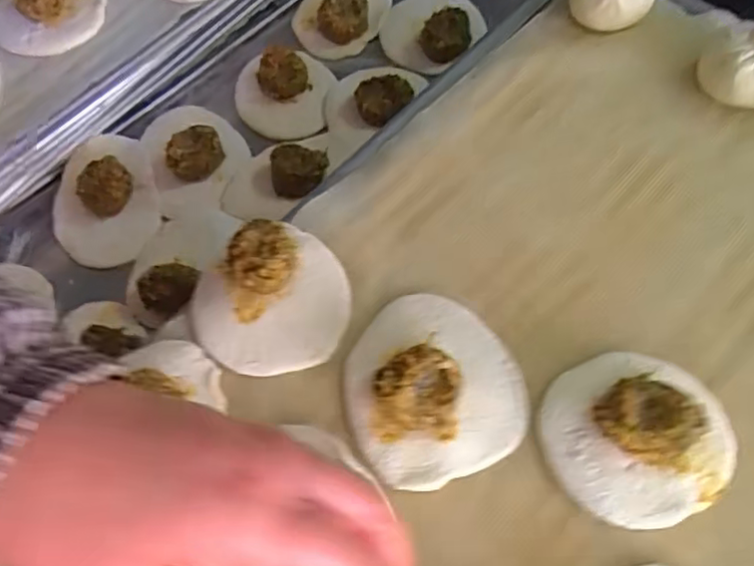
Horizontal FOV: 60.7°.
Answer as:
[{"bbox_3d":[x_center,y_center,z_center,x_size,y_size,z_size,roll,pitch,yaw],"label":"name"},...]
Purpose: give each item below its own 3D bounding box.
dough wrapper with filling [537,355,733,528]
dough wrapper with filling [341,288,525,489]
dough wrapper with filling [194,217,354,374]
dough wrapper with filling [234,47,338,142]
[{"bbox_3d":[0.131,0.071,0.315,0.091,0.032,0.083,-2,63,3],"label":"dough wrapper with filling"},{"bbox_3d":[0.027,0.047,0.332,0.091,0.033,0.098,-2,63,3],"label":"dough wrapper with filling"},{"bbox_3d":[-0.057,0.007,0.358,0.090,0.034,0.082,-39,67,-15],"label":"dough wrapper with filling"},{"bbox_3d":[-0.076,-0.162,0.530,0.083,0.035,0.090,-16,63,-4],"label":"dough wrapper with filling"}]

